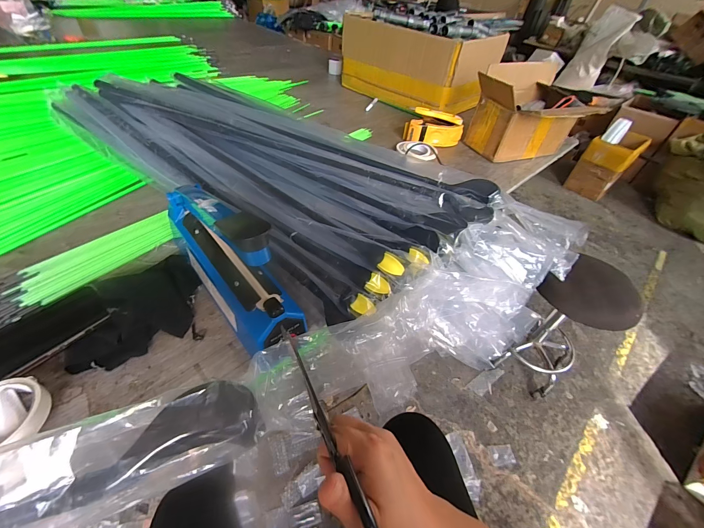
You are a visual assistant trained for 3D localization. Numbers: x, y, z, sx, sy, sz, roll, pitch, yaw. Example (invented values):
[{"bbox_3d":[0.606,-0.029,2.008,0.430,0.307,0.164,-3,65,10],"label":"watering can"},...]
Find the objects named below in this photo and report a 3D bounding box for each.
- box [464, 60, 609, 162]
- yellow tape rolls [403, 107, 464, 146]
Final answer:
[{"bbox_3d":[0.490,-0.404,0.844,0.277,0.195,0.216,-13,49,-19],"label":"box"},{"bbox_3d":[0.240,-0.394,0.892,0.161,0.066,0.111,18,46,10],"label":"yellow tape rolls"}]

